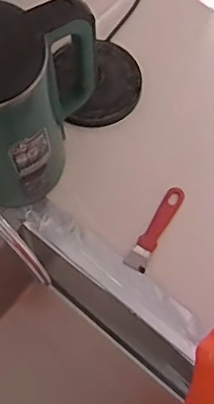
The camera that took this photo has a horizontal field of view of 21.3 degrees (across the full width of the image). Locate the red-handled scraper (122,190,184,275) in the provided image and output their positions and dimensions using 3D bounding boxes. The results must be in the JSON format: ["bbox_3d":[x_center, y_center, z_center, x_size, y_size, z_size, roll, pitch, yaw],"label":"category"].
[{"bbox_3d":[0.065,0.037,0.752,0.027,0.020,0.126,30,69,11],"label":"red-handled scraper"}]

